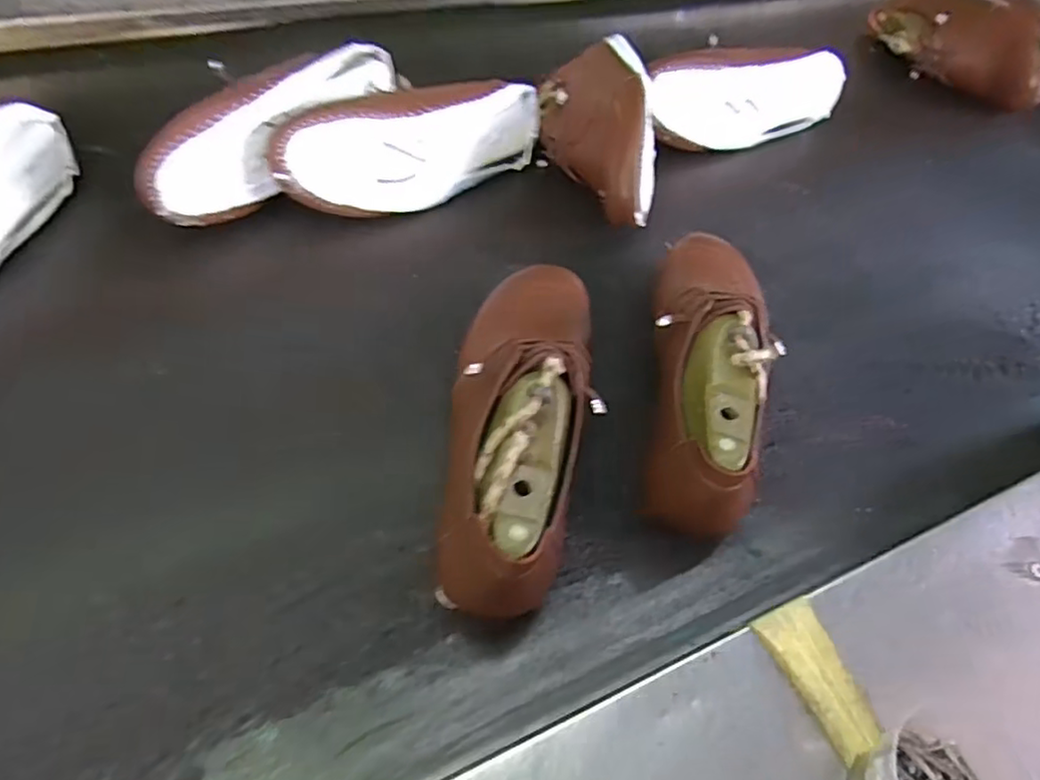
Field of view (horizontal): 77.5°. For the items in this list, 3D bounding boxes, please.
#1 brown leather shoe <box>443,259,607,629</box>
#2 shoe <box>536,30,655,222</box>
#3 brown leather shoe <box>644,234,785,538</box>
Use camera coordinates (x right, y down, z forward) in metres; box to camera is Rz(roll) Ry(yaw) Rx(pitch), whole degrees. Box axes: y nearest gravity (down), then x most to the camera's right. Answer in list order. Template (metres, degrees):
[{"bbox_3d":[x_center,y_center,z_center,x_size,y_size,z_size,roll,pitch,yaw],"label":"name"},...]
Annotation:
[{"bbox_3d":[0.002,0.008,0.381,0.081,0.109,0.235,5,54,-4],"label":"brown leather shoe"},{"bbox_3d":[0.067,-0.229,0.573,0.092,0.082,0.213,4,54,-5],"label":"shoe"},{"bbox_3d":[0.125,-0.033,0.418,0.070,0.071,0.243,13,52,6],"label":"brown leather shoe"}]

